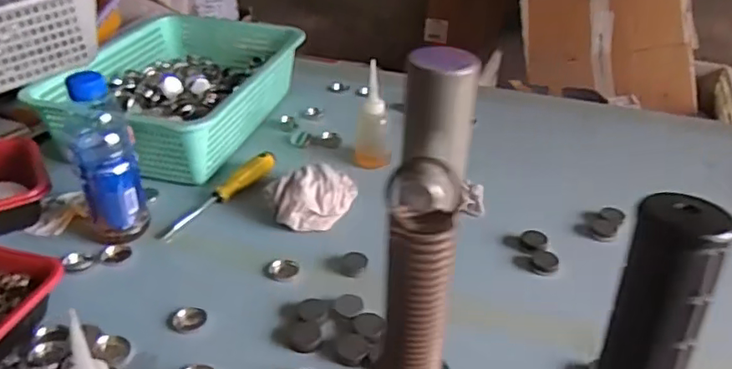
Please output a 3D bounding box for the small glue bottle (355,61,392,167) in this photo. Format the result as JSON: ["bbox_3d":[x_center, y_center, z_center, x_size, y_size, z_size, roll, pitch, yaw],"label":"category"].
[{"bbox_3d":[0.012,-0.091,0.871,0.049,0.136,0.042,9,34,12],"label":"small glue bottle"}]

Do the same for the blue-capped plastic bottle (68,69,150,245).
[{"bbox_3d":[-0.300,-0.026,0.689,0.070,0.202,0.056,-12,35,-19],"label":"blue-capped plastic bottle"}]

